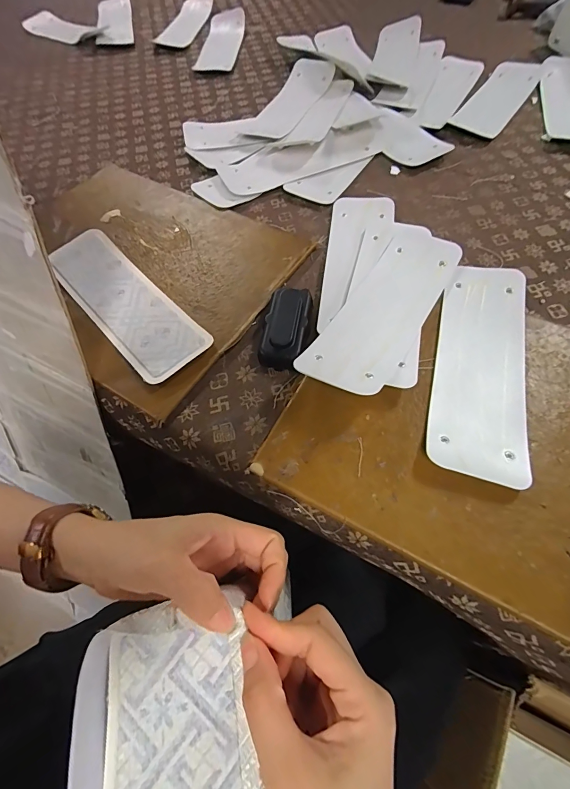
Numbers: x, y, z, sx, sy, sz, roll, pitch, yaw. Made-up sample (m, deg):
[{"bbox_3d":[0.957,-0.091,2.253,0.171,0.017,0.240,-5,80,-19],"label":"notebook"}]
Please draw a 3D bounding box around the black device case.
[{"bbox_3d":[0.004,-0.078,0.418,0.053,0.020,0.105,6,62,6],"label":"black device case"}]

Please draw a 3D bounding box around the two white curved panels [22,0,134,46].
[{"bbox_3d":[-0.510,-0.904,0.904,0.262,0.029,0.240,-12,61,-4],"label":"two white curved panels"}]

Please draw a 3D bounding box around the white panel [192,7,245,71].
[{"bbox_3d":[-0.149,-0.819,0.846,0.089,0.025,0.282,3,62,4],"label":"white panel"}]

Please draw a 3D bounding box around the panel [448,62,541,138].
[{"bbox_3d":[0.395,-0.550,0.674,0.085,0.009,0.268,31,67,18],"label":"panel"}]

